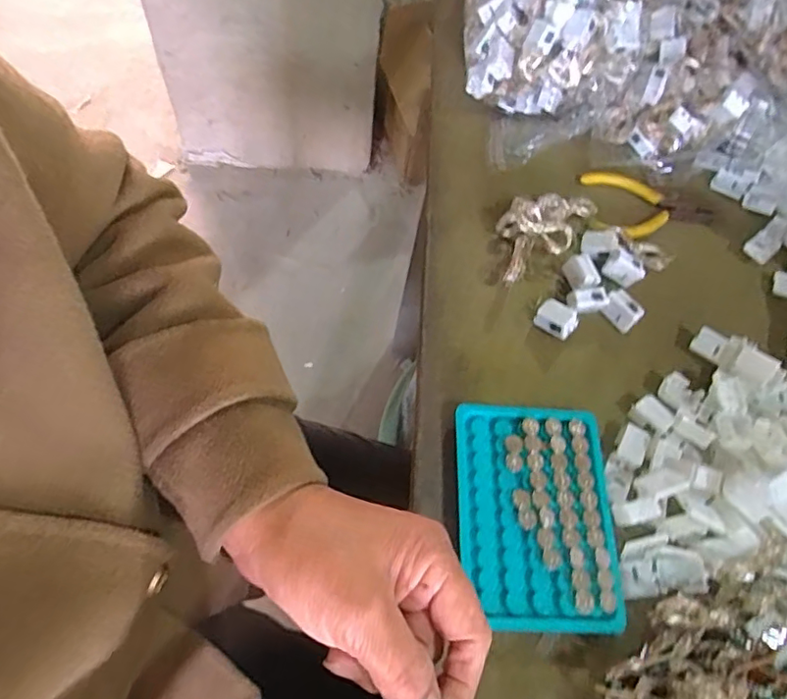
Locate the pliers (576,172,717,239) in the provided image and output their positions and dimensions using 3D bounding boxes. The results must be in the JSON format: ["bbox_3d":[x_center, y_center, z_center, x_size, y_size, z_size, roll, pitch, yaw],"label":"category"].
[{"bbox_3d":[0.214,-0.114,0.459,0.114,0.015,0.065,10,62,0],"label":"pliers"}]

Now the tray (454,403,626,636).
[{"bbox_3d":[0.085,0.098,0.334,0.093,0.009,0.130,4,62,-3],"label":"tray"}]

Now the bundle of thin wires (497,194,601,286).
[{"bbox_3d":[0.110,-0.094,0.425,0.055,0.028,0.109,34,65,12],"label":"bundle of thin wires"}]

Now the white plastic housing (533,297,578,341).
[{"bbox_3d":[0.119,-0.023,0.399,0.028,0.016,0.019,38,66,13],"label":"white plastic housing"}]

